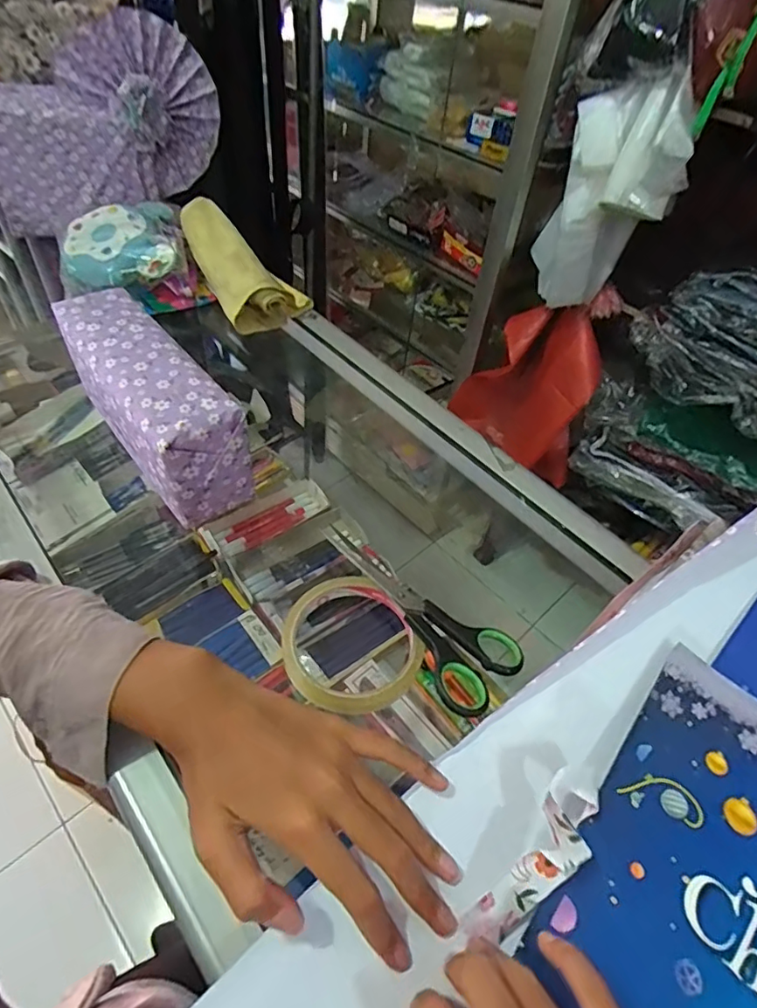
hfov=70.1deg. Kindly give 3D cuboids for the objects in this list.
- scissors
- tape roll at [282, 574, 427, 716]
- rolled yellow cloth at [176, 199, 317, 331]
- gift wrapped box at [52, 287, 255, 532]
[{"bbox_3d":[0.033,0.064,0.362,0.069,0.021,0.153,-23,56,-24],"label":"scissors"},{"bbox_3d":[-0.019,0.089,0.345,0.082,0.011,0.089,3,49,-4],"label":"tape roll"},{"bbox_3d":[-0.153,-0.261,0.587,0.089,0.076,0.157,-30,59,-27],"label":"rolled yellow cloth"},{"bbox_3d":[-0.176,-0.081,0.416,0.065,0.086,0.196,-30,59,-28],"label":"gift wrapped box"}]

